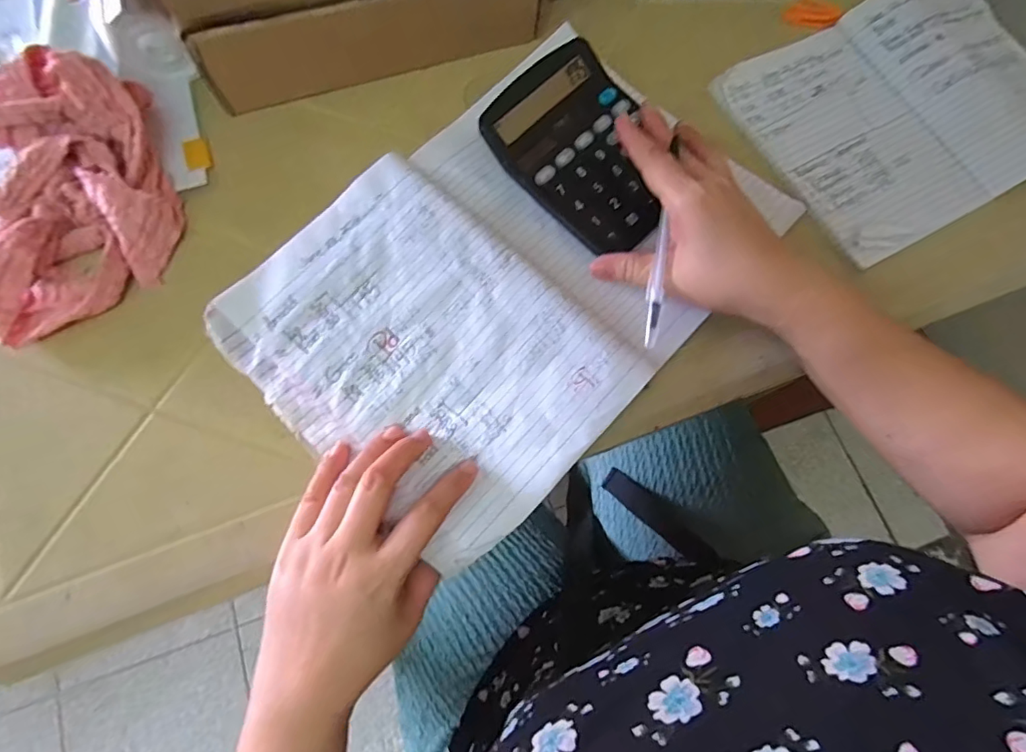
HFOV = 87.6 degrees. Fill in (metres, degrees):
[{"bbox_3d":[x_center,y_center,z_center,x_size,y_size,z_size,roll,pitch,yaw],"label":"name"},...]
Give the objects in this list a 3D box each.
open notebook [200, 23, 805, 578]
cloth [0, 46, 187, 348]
[{"bbox_3d":[0.001,-0.077,0.378,0.242,0.022,0.356,43,76,11],"label":"open notebook"},{"bbox_3d":[-0.306,-0.126,0.365,0.118,0.058,0.186,-13,73,-5],"label":"cloth"}]

